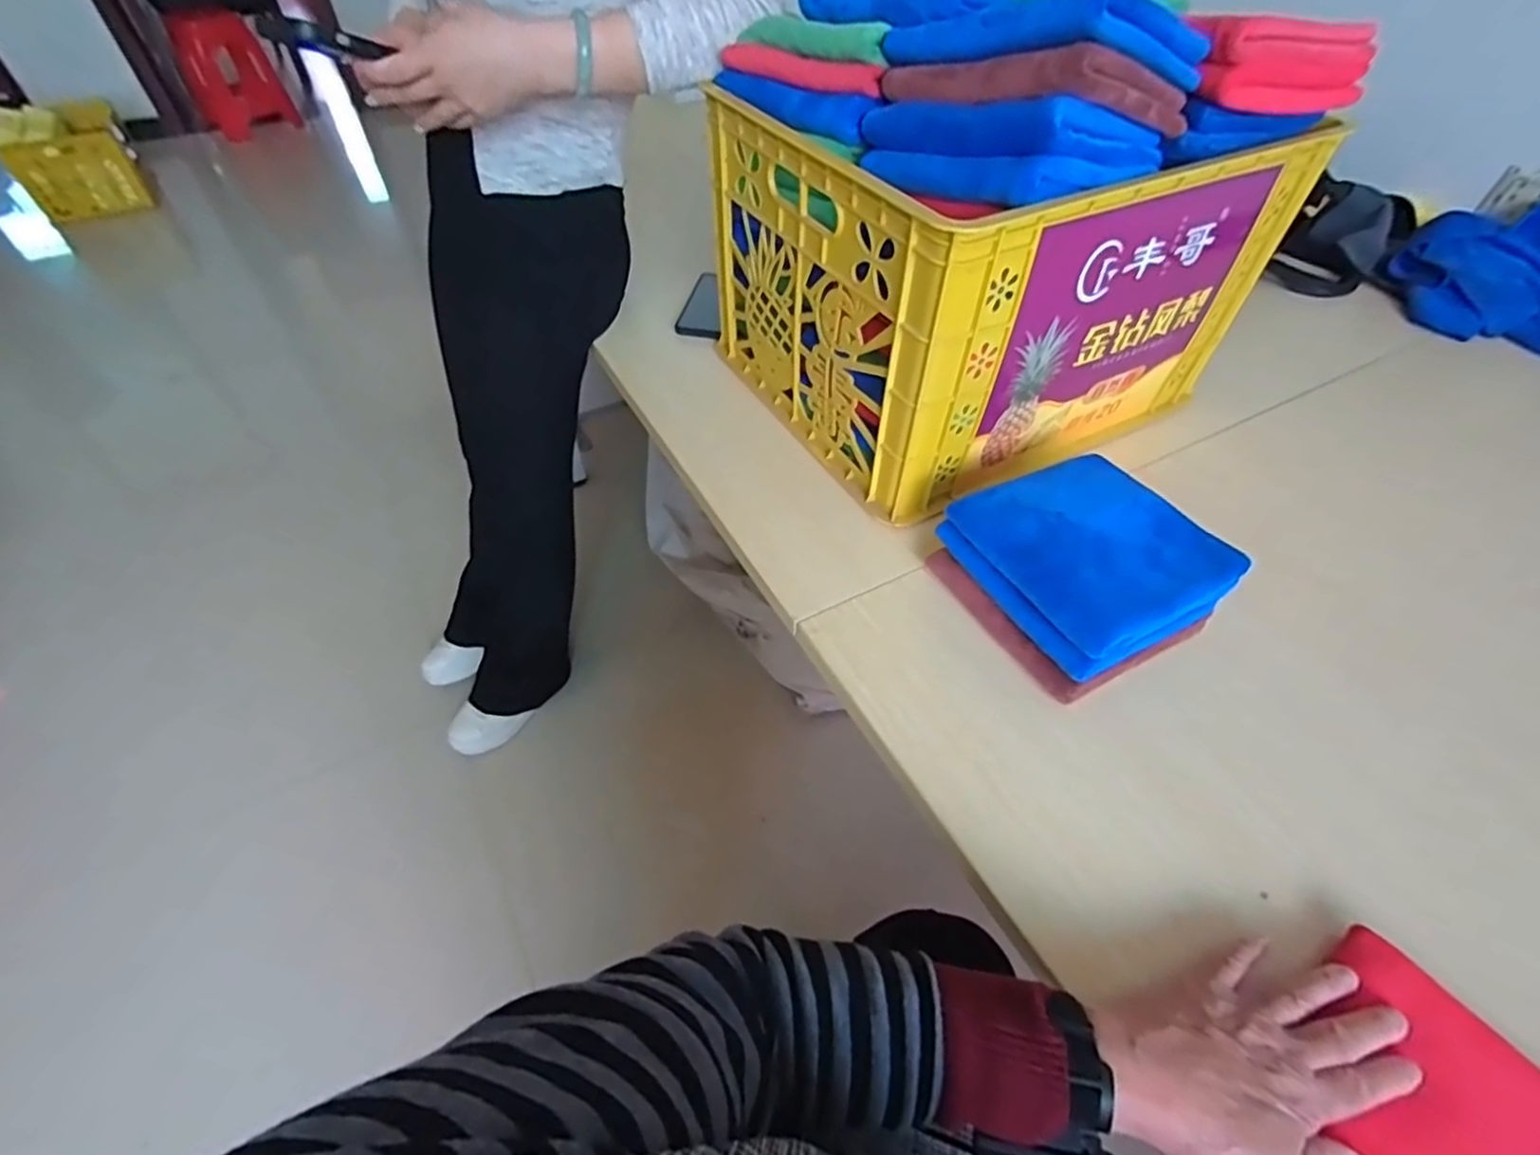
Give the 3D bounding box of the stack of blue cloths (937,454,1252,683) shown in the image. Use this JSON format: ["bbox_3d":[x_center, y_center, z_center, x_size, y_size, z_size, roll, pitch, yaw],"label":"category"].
[{"bbox_3d":[0.259,-0.019,0.556,0.184,0.058,0.164,-21,53,-18],"label":"stack of blue cloths"}]

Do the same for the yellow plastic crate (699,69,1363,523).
[{"bbox_3d":[0.222,-0.341,0.744,0.465,0.292,0.387,-25,54,-21],"label":"yellow plastic crate"}]

